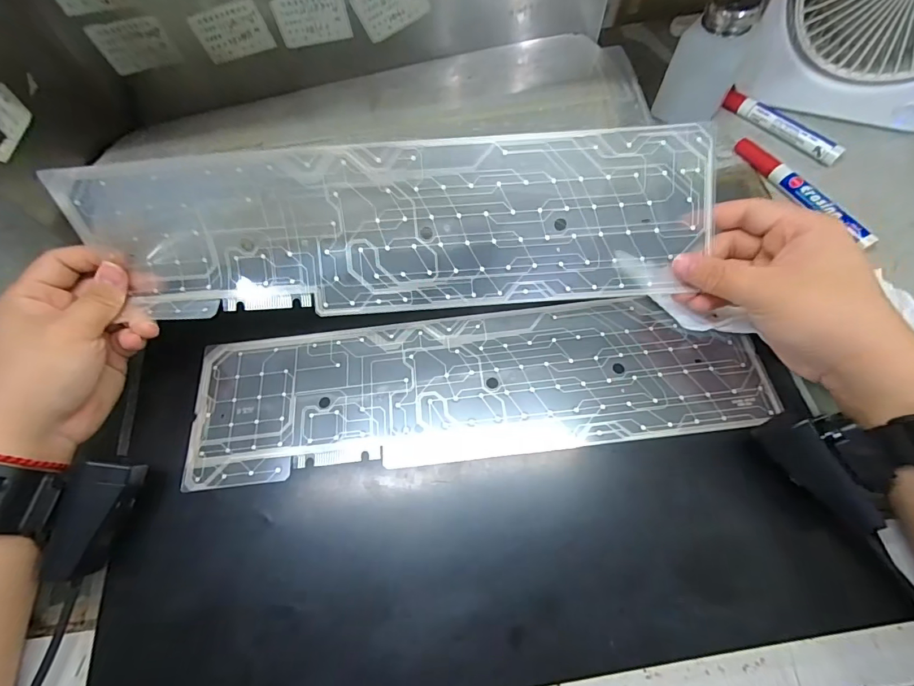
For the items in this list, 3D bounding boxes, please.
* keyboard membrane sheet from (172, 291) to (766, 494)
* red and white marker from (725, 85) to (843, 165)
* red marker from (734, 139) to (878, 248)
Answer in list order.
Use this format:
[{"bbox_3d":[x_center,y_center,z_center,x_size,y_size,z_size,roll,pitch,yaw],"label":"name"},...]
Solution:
[{"bbox_3d":[0.011,0.029,0.320,0.408,0.004,0.112,-6,63,1],"label":"keyboard membrane sheet"},{"bbox_3d":[0.303,-0.204,0.401,0.015,0.014,0.114,-36,68,-13],"label":"red and white marker"},{"bbox_3d":[0.294,-0.132,0.368,0.013,0.016,0.139,-24,66,-8],"label":"red marker"}]

